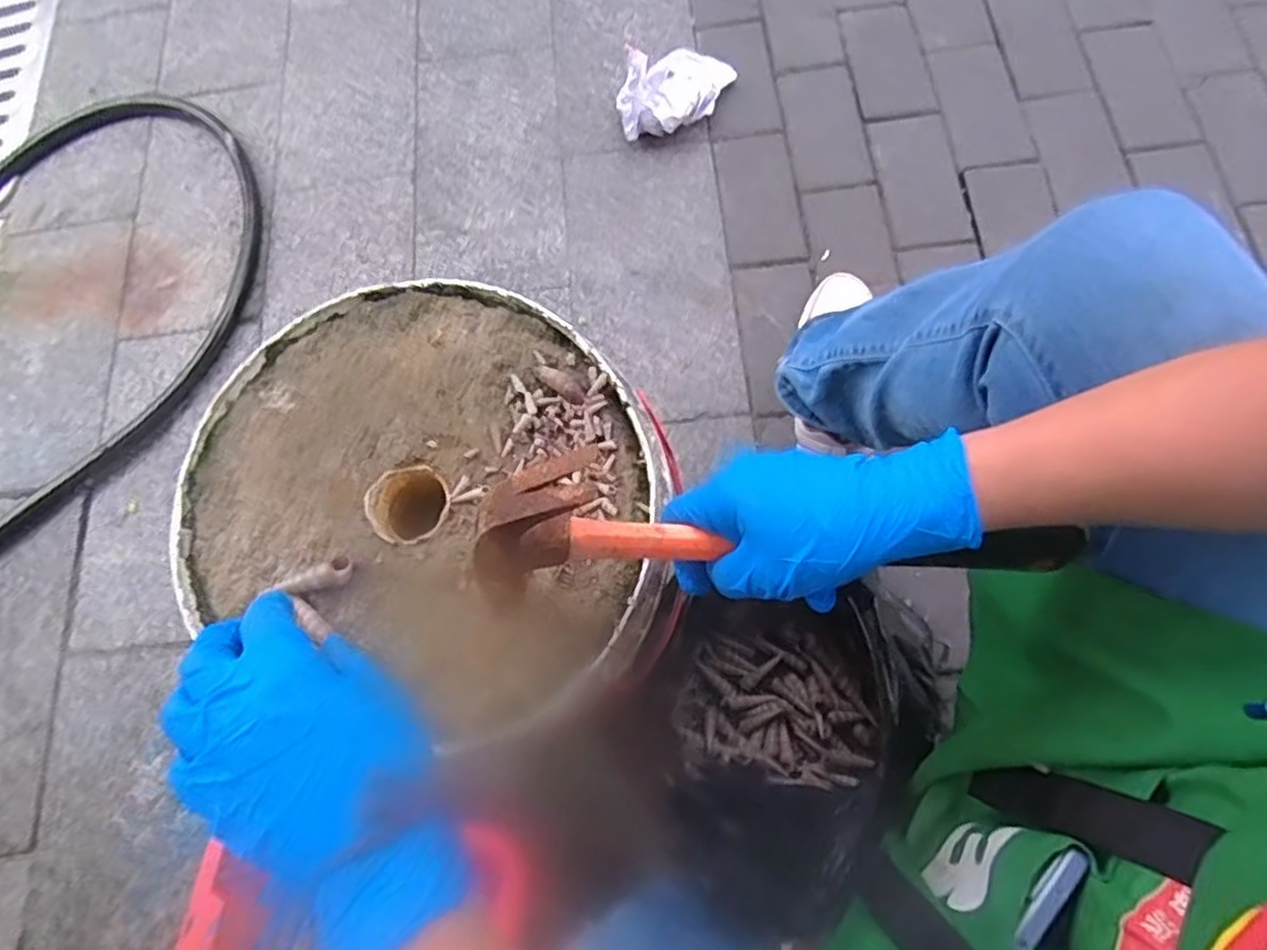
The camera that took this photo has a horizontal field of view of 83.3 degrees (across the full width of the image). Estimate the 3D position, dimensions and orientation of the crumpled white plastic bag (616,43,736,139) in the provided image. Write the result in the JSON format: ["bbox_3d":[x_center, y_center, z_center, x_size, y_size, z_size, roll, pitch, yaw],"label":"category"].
[{"bbox_3d":[0.051,-0.471,0.846,0.147,0.090,0.076,-29,74,-7],"label":"crumpled white plastic bag"}]

